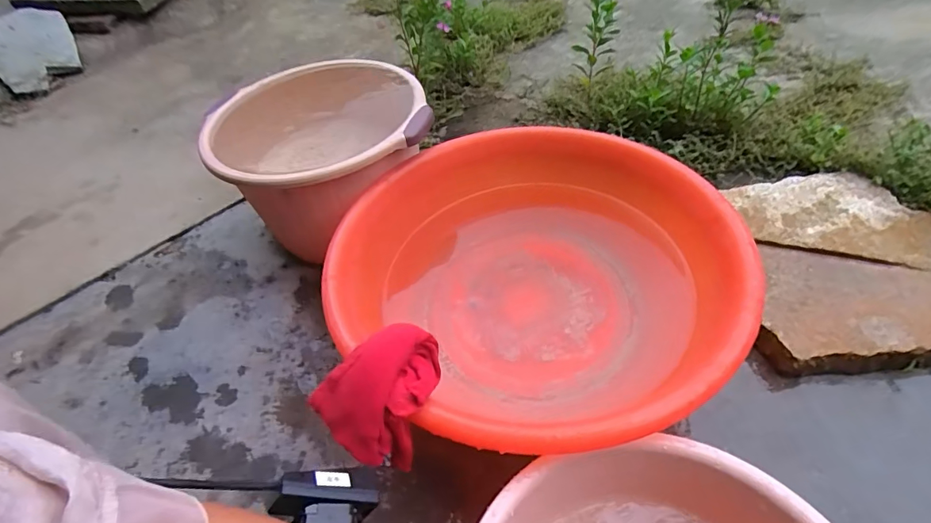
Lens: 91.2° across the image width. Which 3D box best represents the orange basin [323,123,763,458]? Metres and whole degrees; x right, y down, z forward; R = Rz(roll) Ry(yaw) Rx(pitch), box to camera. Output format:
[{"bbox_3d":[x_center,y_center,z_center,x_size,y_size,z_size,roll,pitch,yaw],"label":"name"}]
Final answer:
[{"bbox_3d":[0.093,0.015,0.643,0.491,0.153,0.511,-4,47,4],"label":"orange basin"}]

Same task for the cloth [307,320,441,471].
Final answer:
[{"bbox_3d":[-0.079,0.137,0.462,0.124,0.086,0.091,-35,52,-21],"label":"cloth"}]

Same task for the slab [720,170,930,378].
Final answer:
[{"bbox_3d":[0.611,0.000,0.705,0.347,0.054,0.394,3,48,10],"label":"slab"}]

